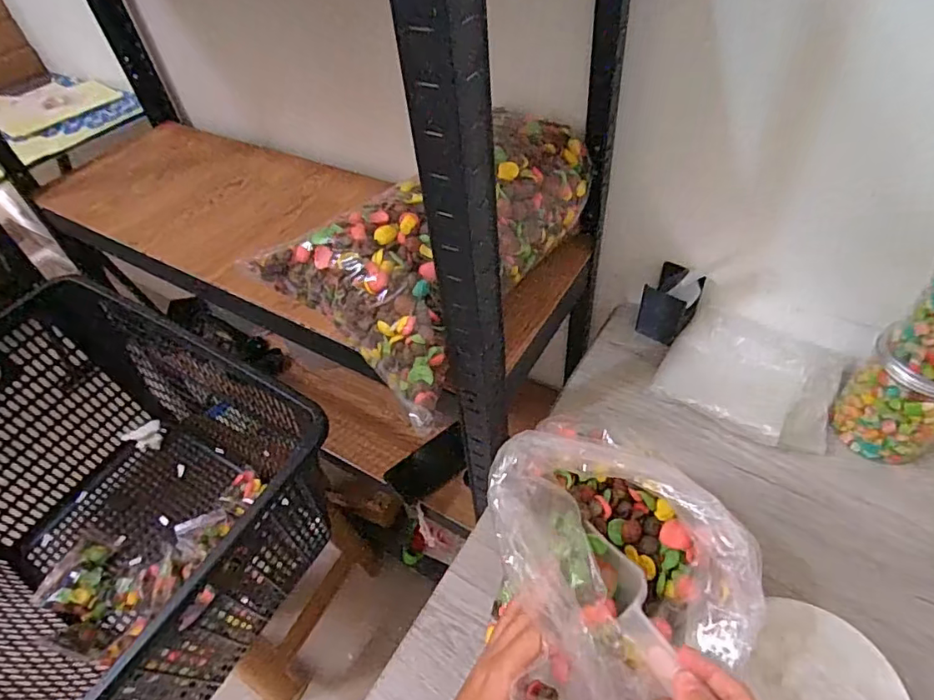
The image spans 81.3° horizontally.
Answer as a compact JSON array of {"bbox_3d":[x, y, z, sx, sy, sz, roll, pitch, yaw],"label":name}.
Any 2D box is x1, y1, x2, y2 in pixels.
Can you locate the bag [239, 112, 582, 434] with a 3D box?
[{"bbox_3d":[-0.022,-0.122,0.580,0.200,0.124,0.341,27,58,28],"label":"bag"}]

